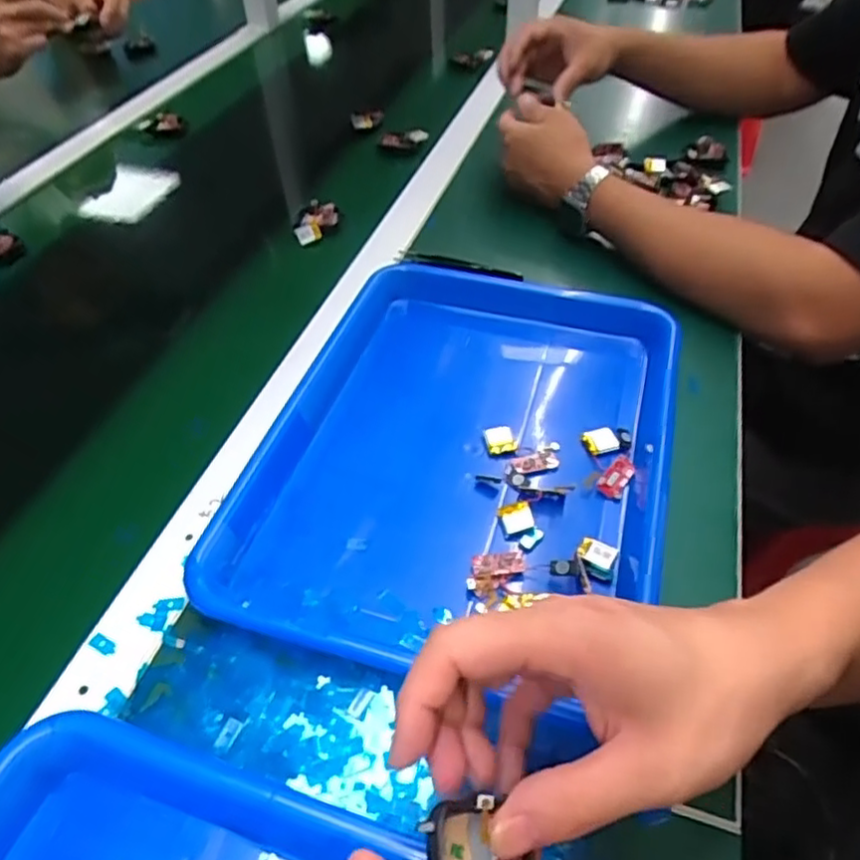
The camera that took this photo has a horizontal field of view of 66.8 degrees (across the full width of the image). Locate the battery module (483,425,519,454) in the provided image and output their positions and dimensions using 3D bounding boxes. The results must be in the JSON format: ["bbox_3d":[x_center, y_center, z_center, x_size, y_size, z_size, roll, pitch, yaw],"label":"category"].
[{"bbox_3d":[0.048,0.006,0.445,0.020,0.008,0.018,-8,48,-7],"label":"battery module"}]

